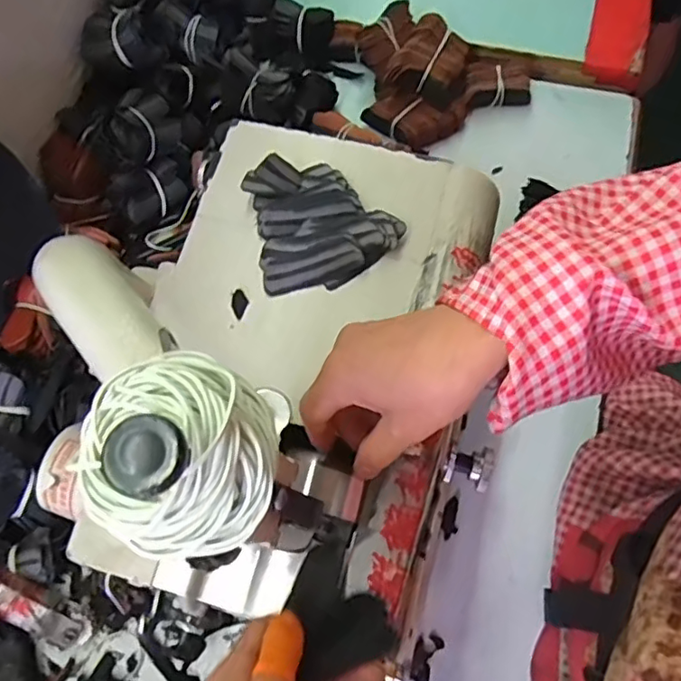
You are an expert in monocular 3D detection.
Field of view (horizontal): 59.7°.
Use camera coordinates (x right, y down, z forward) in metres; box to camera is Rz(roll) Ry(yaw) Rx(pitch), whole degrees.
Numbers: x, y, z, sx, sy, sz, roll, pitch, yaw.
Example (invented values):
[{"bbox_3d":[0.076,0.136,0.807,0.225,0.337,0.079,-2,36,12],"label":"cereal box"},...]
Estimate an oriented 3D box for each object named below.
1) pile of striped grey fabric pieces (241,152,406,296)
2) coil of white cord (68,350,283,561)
[{"bbox_3d":[-0.011,-0.087,0.426,0.099,0.024,0.093,-11,72,-2],"label":"pile of striped grey fabric pieces"},{"bbox_3d":[-0.053,0.038,0.203,0.066,0.038,0.063,0,72,1],"label":"coil of white cord"}]

